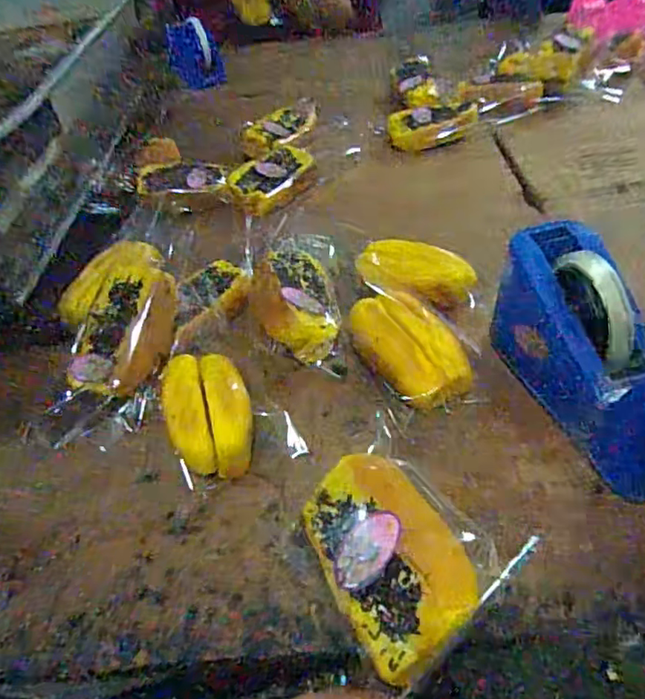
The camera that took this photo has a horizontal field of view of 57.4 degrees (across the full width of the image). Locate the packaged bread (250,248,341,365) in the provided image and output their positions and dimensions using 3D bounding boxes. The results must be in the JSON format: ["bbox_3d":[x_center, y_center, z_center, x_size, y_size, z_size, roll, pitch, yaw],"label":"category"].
[{"bbox_3d":[-0.025,-0.049,0.540,0.072,0.048,0.133,-7,45,0],"label":"packaged bread"}]

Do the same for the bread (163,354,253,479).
[{"bbox_3d":[-0.089,0.050,0.468,0.062,0.034,0.111,-15,45,-8],"label":"bread"}]

